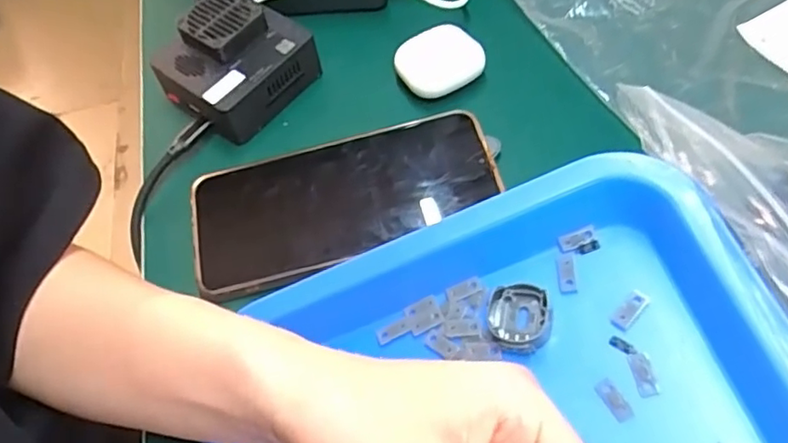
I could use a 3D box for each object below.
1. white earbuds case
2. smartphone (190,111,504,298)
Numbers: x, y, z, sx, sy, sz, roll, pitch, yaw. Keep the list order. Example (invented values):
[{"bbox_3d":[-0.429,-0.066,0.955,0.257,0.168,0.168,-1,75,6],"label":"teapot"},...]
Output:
[{"bbox_3d":[0.027,-0.098,0.376,0.049,0.015,0.039,-29,59,-12],"label":"white earbuds case"},{"bbox_3d":[-0.028,-0.013,0.332,0.164,0.014,0.077,-15,57,-3],"label":"smartphone"}]

